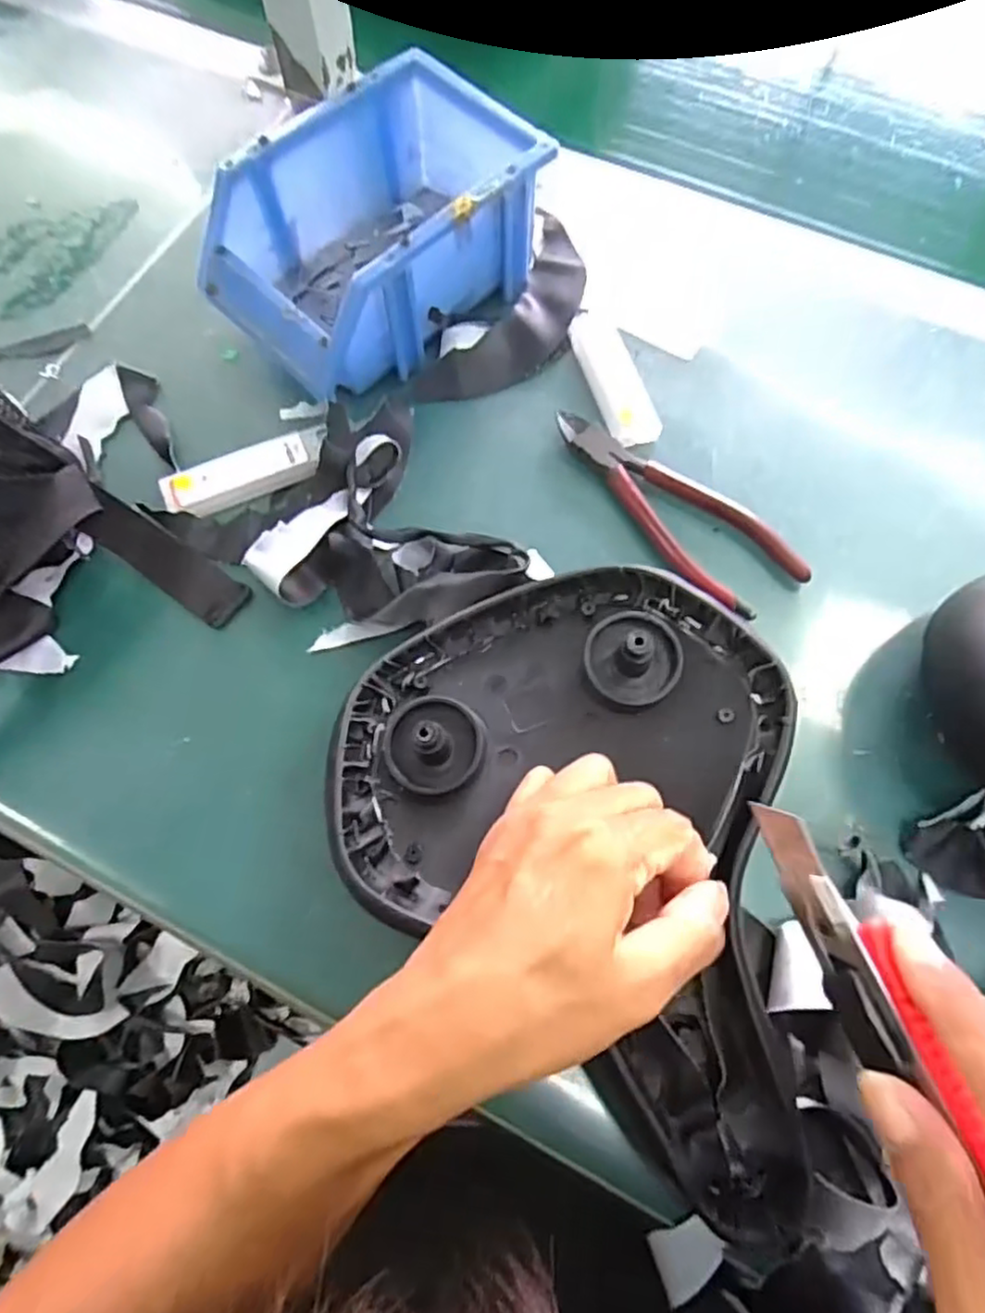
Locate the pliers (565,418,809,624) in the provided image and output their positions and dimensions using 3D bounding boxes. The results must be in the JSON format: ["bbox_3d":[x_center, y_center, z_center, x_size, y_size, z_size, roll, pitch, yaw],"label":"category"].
[{"bbox_3d":[0.100,-0.086,0.376,0.056,0.011,0.149,-32,72,-11],"label":"pliers"}]

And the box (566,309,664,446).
[{"bbox_3d":[0.070,-0.161,0.400,0.026,0.013,0.090,-16,69,-6],"label":"box"}]

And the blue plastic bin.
[{"bbox_3d":[-0.065,-0.238,0.397,0.177,0.077,0.120,-41,74,-14],"label":"blue plastic bin"}]

